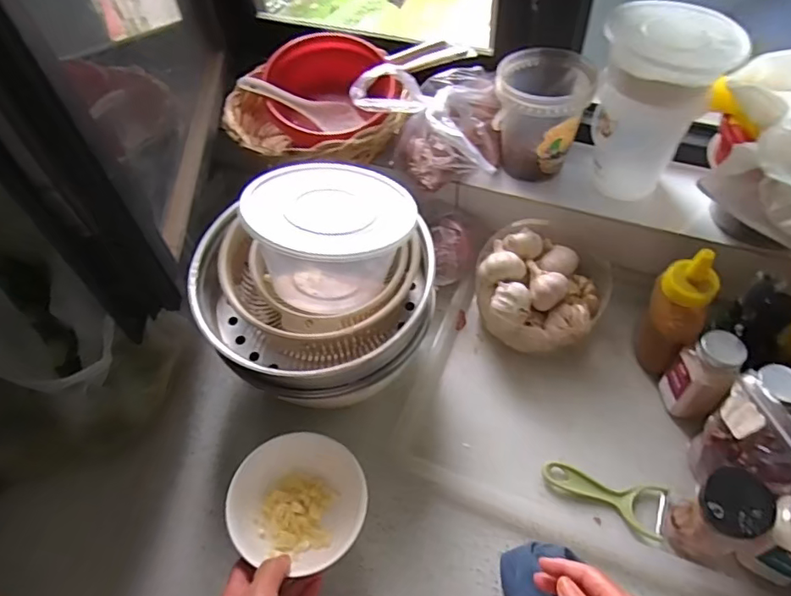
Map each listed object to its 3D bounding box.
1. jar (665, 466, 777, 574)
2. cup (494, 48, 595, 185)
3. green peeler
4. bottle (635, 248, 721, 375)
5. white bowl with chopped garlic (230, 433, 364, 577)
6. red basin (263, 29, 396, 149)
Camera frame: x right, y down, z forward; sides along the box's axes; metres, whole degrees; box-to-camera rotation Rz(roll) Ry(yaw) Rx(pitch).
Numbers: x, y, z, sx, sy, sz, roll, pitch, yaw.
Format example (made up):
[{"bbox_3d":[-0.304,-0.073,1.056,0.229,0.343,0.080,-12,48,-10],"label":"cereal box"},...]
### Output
[{"bbox_3d":[0.308,0.210,0.511,0.061,0.112,0.057,-3,53,3],"label":"jar"},{"bbox_3d":[0.189,-0.236,0.713,0.114,0.134,0.120,0,54,4],"label":"cup"},{"bbox_3d":[0.222,0.215,0.576,0.126,0.010,0.053,12,55,14],"label":"green peeler"},{"bbox_3d":[0.313,0.022,0.607,0.063,0.168,0.056,27,60,23],"label":"bottle"},{"bbox_3d":[-0.089,0.196,0.517,0.121,0.059,0.115,-3,53,3],"label":"white bowl with chopped garlic"},{"bbox_3d":[-0.089,-0.286,0.740,0.163,0.083,0.163,-2,54,3],"label":"red basin"}]

